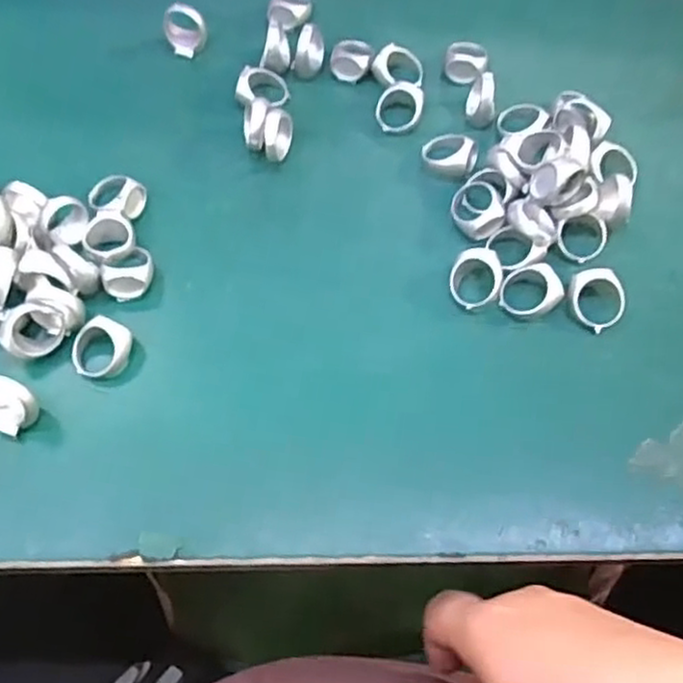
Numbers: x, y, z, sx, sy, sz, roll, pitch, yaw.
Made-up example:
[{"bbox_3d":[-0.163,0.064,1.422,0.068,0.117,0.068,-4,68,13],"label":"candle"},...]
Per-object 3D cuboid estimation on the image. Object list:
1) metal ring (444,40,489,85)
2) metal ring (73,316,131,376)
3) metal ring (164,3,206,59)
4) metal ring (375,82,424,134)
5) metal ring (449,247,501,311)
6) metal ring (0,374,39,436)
[{"bbox_3d":[0.070,-0.156,0.391,0.023,0.015,0.023,0,65,0],"label":"metal ring"},{"bbox_3d":[-0.108,0.003,0.315,0.025,0.014,0.024,0,65,0],"label":"metal ring"},{"bbox_3d":[-0.088,-0.177,0.399,0.023,0.029,0.013,-3,37,6],"label":"metal ring"},{"bbox_3d":[0.031,-0.124,0.373,0.024,0.013,0.025,0,65,0],"label":"metal ring"},{"bbox_3d":[0.062,-0.029,0.326,0.023,0.016,0.025,0,65,0],"label":"metal ring"},{"bbox_3d":[-0.142,0.027,0.298,0.021,0.023,0.020,0,65,0],"label":"metal ring"}]

